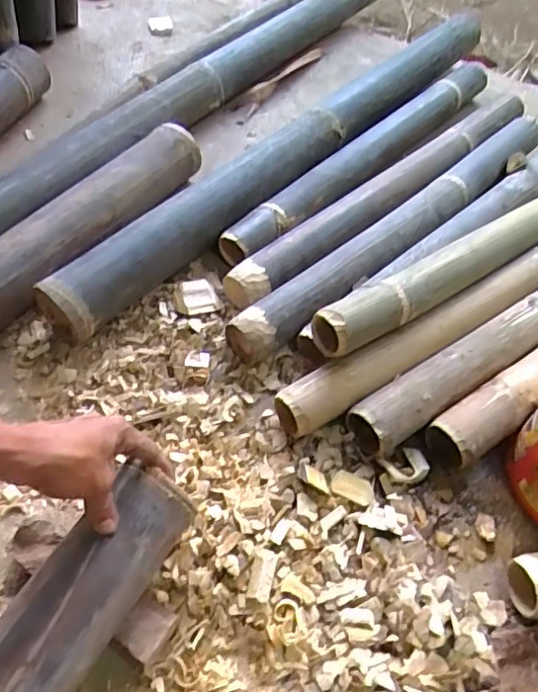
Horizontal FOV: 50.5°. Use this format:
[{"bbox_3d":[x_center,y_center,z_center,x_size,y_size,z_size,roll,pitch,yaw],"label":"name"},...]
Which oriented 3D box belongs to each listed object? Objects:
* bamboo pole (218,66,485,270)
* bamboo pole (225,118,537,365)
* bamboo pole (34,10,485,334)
[{"bbox_3d":[0.160,-0.292,0.842,0.062,0.052,0.598,40,62,21],"label":"bamboo pole"},{"bbox_3d":[0.187,-0.160,0.764,0.595,0.057,0.068,-36,65,-24],"label":"bamboo pole"},{"bbox_3d":[0.039,-0.280,0.807,0.078,0.085,0.815,39,62,20],"label":"bamboo pole"}]

